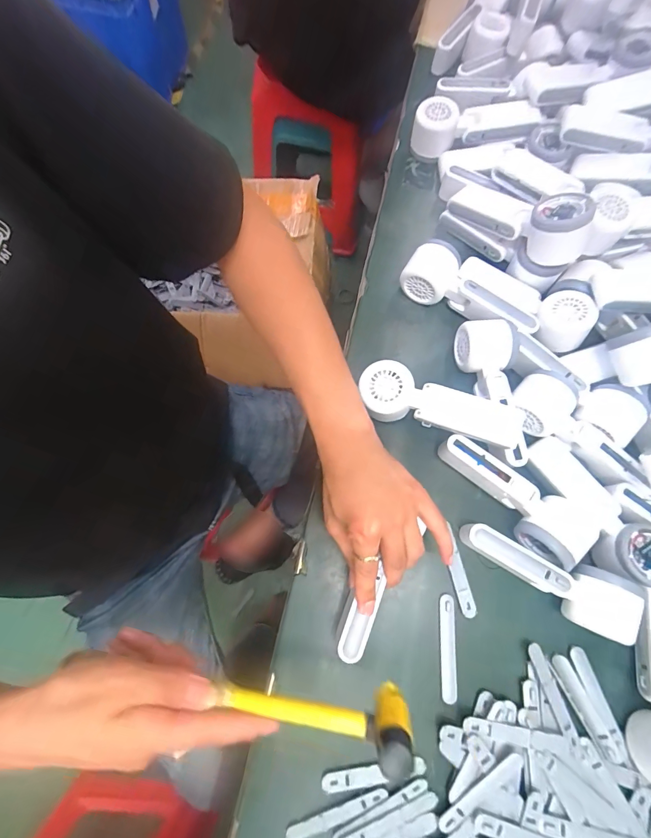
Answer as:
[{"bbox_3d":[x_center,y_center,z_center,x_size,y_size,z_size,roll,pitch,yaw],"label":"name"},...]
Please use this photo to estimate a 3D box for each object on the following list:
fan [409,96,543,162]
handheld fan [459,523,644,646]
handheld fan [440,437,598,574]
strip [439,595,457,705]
[{"bbox_3d":[0.195,-0.387,0.479,0.162,0.049,0.047,-4,75,-3],"label":"fan"},{"bbox_3d":[0.211,0.156,0.360,0.158,0.048,0.056,21,76,5],"label":"handheld fan"},{"bbox_3d":[0.195,0.077,0.381,0.171,0.043,0.063,41,79,10],"label":"handheld fan"},{"bbox_3d":[0.121,0.226,0.364,0.014,0.006,0.093,3,75,-1],"label":"strip"}]

